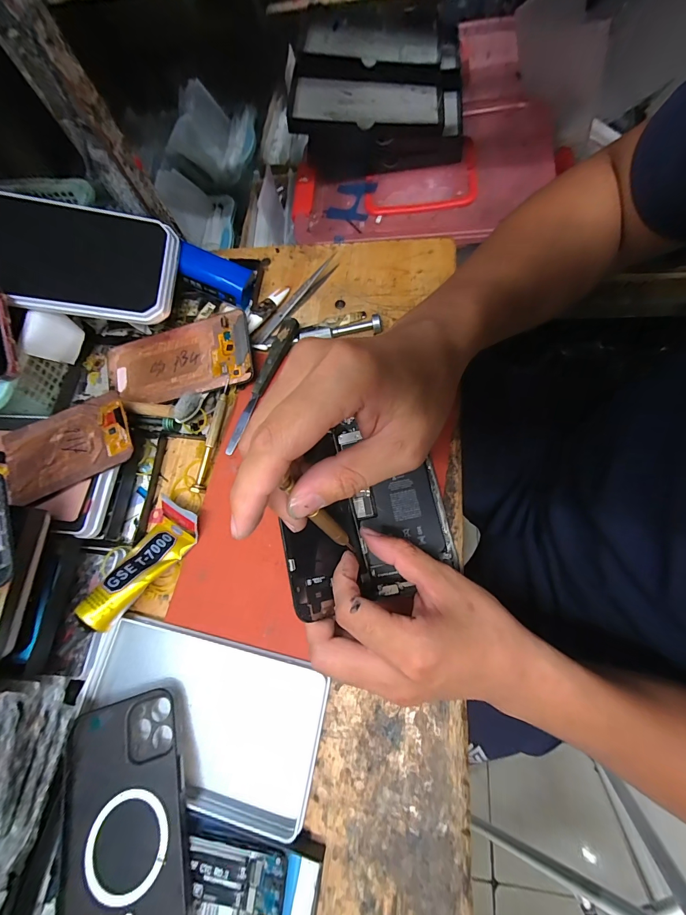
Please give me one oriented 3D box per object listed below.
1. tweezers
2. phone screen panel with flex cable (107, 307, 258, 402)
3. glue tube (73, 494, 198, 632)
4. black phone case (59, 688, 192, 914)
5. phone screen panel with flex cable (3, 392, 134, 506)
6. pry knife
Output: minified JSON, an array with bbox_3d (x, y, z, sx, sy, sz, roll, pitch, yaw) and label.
[{"bbox_3d":[-0.049,-0.166,0.375,0.017,0.015,0.127,36,79,16],"label":"tweezers"},{"bbox_3d":[-0.159,-0.093,0.342,0.146,0.004,0.069,-9,81,10],"label":"phone screen panel with flex cable"},{"bbox_3d":[-0.162,0.085,0.284,0.042,0.031,0.104,27,58,10],"label":"glue tube"},{"bbox_3d":[-0.143,0.252,0.231,0.081,0.014,0.163,-21,60,-5],"label":"black phone case"},{"bbox_3d":[-0.229,-0.010,0.295,0.102,0.004,0.069,-26,71,-5],"label":"phone screen panel with flex cable"},{"bbox_3d":[-0.077,-0.071,0.333,0.015,0.012,0.142,19,75,12],"label":"pry knife"}]

